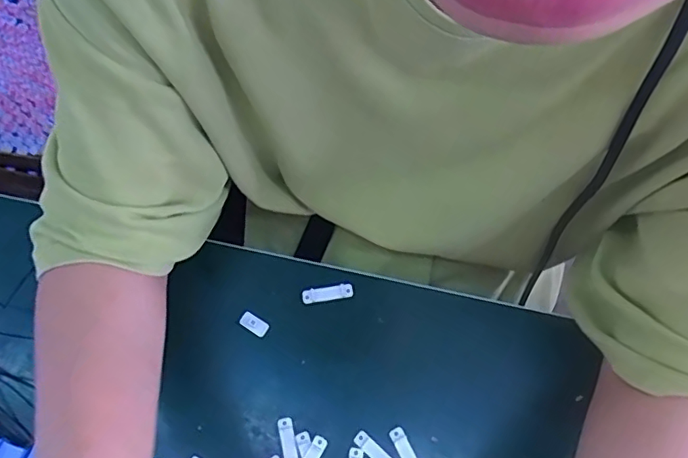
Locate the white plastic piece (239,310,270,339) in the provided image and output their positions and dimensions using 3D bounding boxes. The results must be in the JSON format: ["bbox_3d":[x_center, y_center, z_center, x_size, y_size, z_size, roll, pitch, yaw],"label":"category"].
[{"bbox_3d":[-0.066,0.068,0.392,0.021,0.004,0.010,31,73,8],"label":"white plastic piece"}]

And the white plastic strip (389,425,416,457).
[{"bbox_3d":[0.043,0.153,0.367,0.010,0.004,0.038,-25,74,-10],"label":"white plastic strip"}]

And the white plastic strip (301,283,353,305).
[{"bbox_3d":[-0.012,0.047,0.403,0.038,0.004,0.010,-9,71,-5],"label":"white plastic strip"}]

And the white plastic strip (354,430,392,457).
[{"bbox_3d":[0.023,0.153,0.367,0.037,0.004,0.010,40,74,11],"label":"white plastic strip"}]

